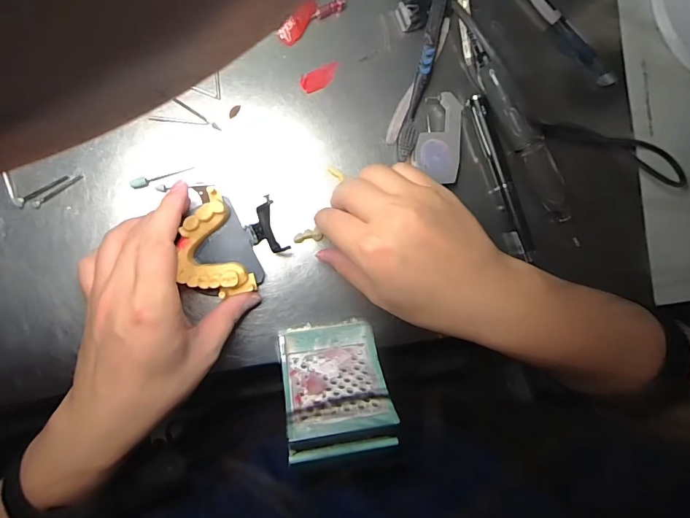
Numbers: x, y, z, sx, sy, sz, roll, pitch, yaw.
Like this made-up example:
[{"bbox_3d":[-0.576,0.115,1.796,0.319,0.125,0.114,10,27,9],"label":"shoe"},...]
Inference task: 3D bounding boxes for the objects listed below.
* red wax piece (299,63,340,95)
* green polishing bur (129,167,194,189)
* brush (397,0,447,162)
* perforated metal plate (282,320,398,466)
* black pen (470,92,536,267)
[{"bbox_3d":[-0.019,-0.150,0.340,0.036,0.004,0.016,-28,93,-9],"label":"red wax piece"},{"bbox_3d":[-0.139,-0.062,0.313,0.046,0.005,0.007,-17,92,-8],"label":"green polishing bur"},{"bbox_3d":[0.067,-0.164,0.343,0.014,0.020,0.164,13,86,-8],"label":"brush"},{"bbox_3d":[-0.008,0.093,0.302,0.073,0.103,0.022,-5,129,-11],"label":"perforated metal plate"},{"bbox_3d":[0.136,-0.069,0.352,0.012,0.006,0.145,-21,91,-9],"label":"black pen"}]

